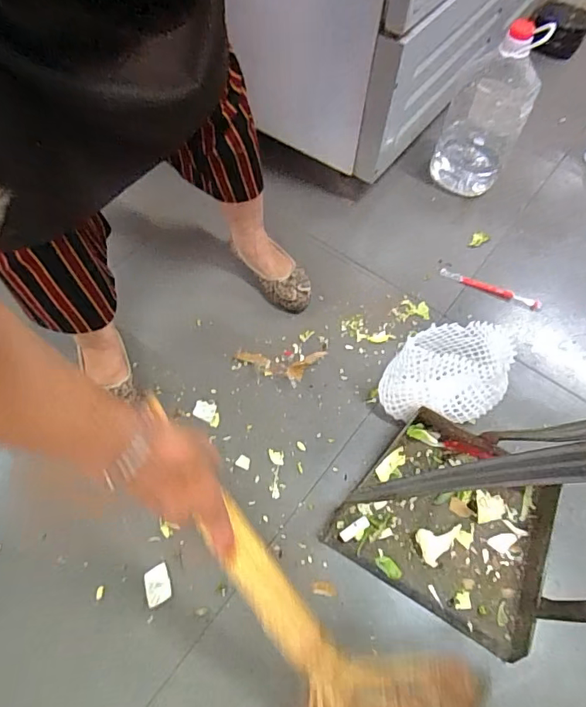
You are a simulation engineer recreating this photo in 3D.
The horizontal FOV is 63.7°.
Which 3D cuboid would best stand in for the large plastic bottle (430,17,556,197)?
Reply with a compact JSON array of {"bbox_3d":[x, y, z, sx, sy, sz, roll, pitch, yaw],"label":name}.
[{"bbox_3d":[0.427,-0.539,1.033,0.160,0.337,0.154,20,62,8],"label":"large plastic bottle"}]

